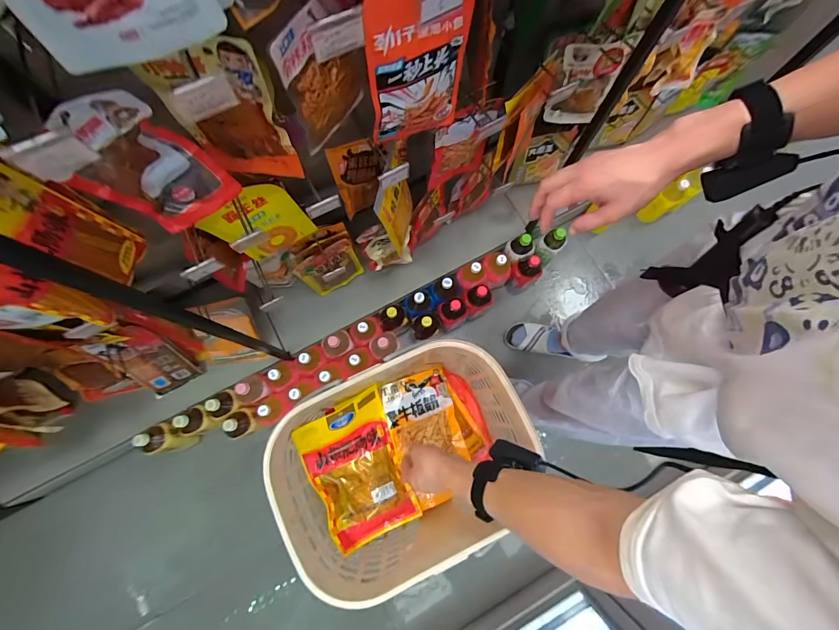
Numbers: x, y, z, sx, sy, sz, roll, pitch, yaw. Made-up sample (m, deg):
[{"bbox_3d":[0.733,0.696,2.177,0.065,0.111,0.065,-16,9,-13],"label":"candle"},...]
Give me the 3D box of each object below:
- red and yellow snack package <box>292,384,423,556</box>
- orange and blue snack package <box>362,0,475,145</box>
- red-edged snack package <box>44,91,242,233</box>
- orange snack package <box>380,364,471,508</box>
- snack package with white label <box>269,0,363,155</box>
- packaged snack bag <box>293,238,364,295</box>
[{"bbox_3d":[-0.110,0.273,0.652,0.154,0.054,0.241,-19,88,-18],"label":"red and yellow snack package"},{"bbox_3d":[0.000,-0.359,0.546,0.149,0.239,0.017,-21,77,-5],"label":"orange and blue snack package"},{"bbox_3d":[-0.379,-0.206,0.517,0.153,0.225,0.036,-30,78,-7],"label":"red-edged snack package"},{"bbox_3d":[0.018,0.231,0.715,0.144,0.029,0.233,-14,83,-26],"label":"orange snack package"},{"bbox_3d":[-0.135,-0.344,0.530,0.026,0.198,0.138,35,79,8],"label":"snack package with white label"},{"bbox_3d":[-0.255,-0.132,1.065,0.161,0.237,0.028,-35,79,-8],"label":"packaged snack bag"}]

